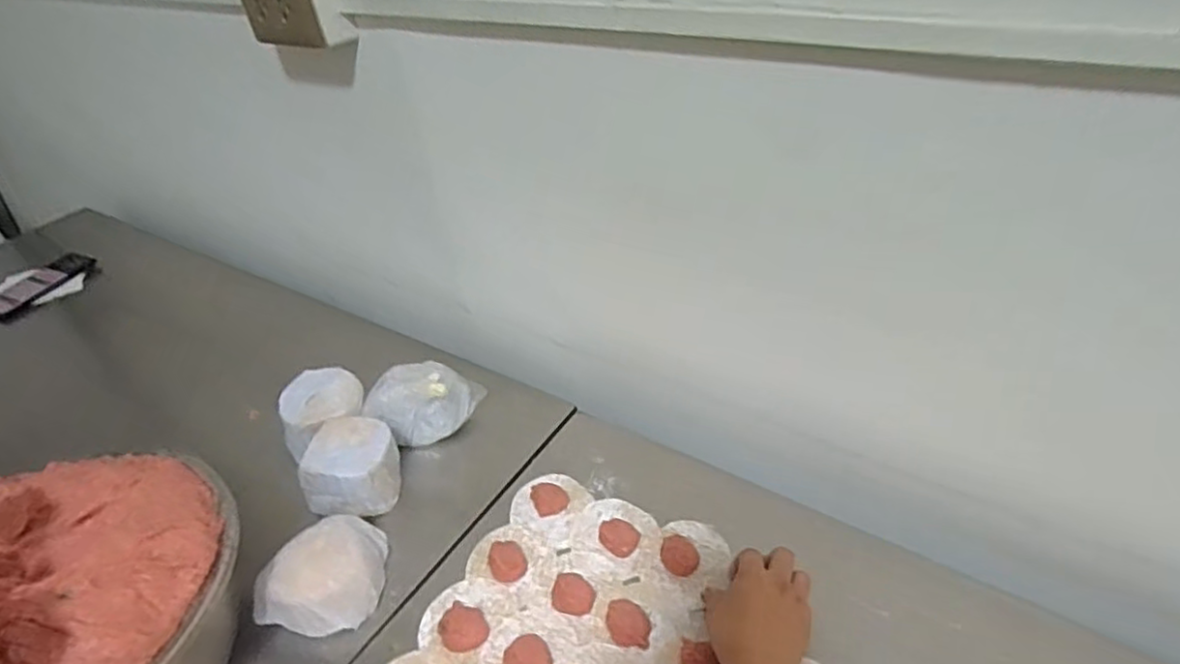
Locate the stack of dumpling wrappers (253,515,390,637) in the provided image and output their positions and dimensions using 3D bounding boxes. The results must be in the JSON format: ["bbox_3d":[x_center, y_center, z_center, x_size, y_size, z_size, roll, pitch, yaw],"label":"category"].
[{"bbox_3d":[-0.238,0.215,0.596,0.092,0.054,0.101,2,40,11],"label":"stack of dumpling wrappers"}]

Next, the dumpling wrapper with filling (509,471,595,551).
[{"bbox_3d":[-0.038,0.169,0.654,0.071,0.010,0.069,17,45,27],"label":"dumpling wrapper with filling"}]

